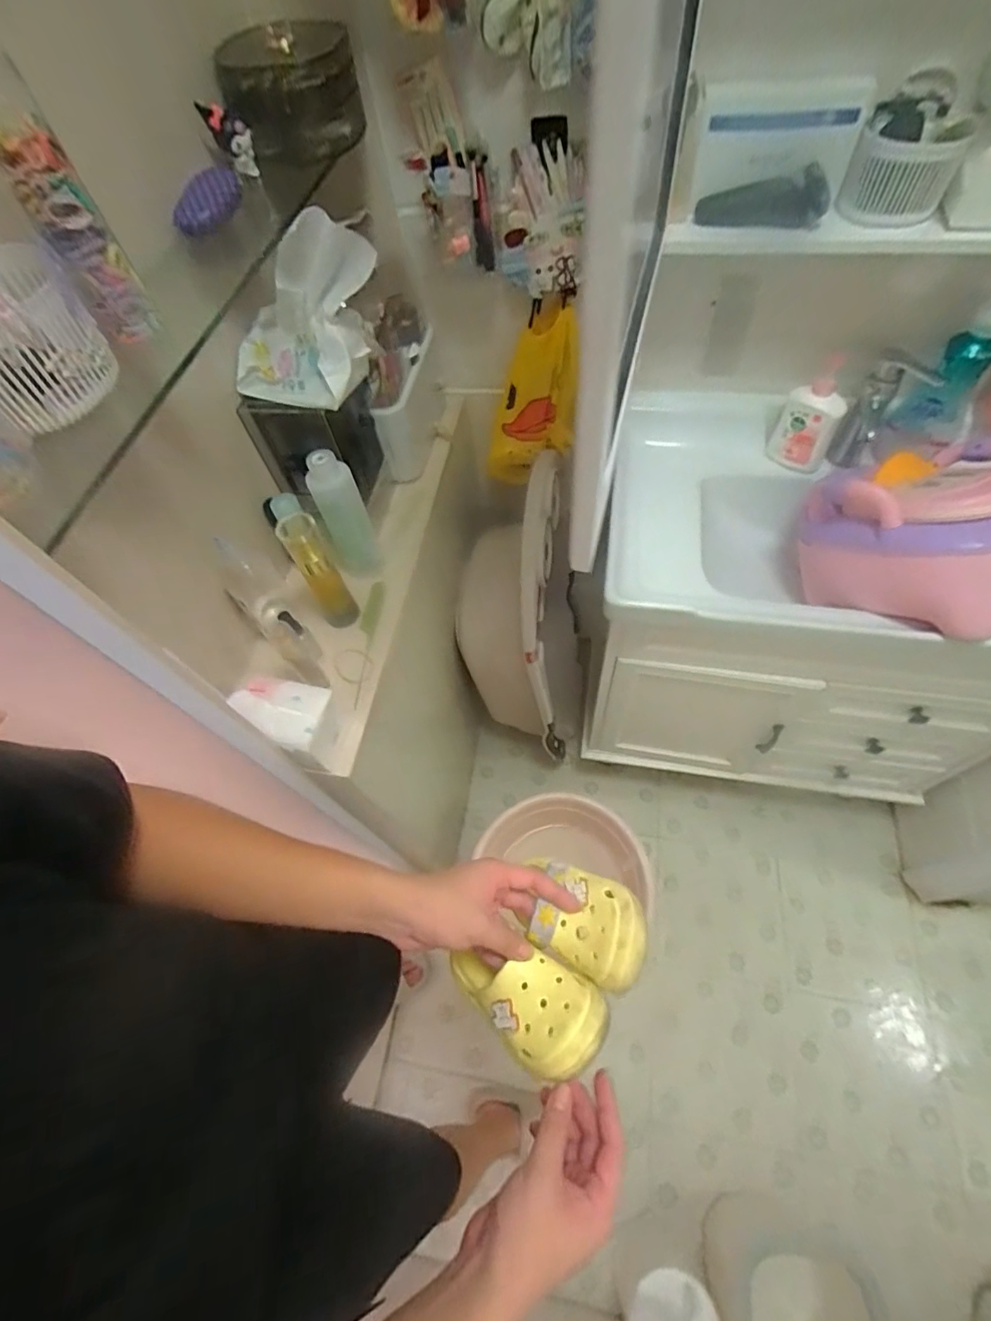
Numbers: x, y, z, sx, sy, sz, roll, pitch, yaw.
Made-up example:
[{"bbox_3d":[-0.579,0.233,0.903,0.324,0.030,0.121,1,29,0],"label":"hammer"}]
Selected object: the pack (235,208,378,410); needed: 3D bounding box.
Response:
[{"bbox_3d":[-0.235,-0.412,0.645,0.161,0.166,0.116,15,62,13],"label":"pack"}]

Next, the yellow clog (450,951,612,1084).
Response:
[{"bbox_3d":[0.030,0.297,0.483,0.140,0.068,0.078,25,70,39],"label":"yellow clog"}]

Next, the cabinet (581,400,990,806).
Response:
[{"bbox_3d":[0.586,-0.073,1.099,0.778,0.627,0.435,7,61,8],"label":"cabinet"}]

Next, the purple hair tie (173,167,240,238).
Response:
[{"bbox_3d":[-0.288,-0.461,0.549,0.035,0.041,0.086,7,60,8],"label":"purple hair tie"}]

